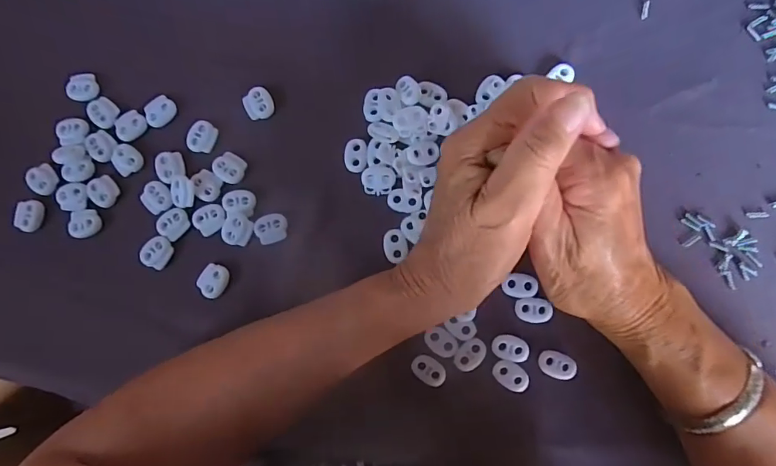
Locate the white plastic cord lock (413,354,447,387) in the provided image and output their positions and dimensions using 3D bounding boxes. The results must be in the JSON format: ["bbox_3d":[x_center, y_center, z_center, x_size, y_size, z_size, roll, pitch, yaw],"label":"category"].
[{"bbox_3d":[0.026,0.087,0.286,0.023,0.004,0.015,31,88,7],"label":"white plastic cord lock"}]

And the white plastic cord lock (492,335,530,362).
[{"bbox_3d":[0.077,0.072,0.283,0.023,0.004,0.015,20,87,6],"label":"white plastic cord lock"}]

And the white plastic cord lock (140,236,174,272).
[{"bbox_3d":[-0.158,0.013,0.310,0.017,0.006,0.022,33,88,7],"label":"white plastic cord lock"}]

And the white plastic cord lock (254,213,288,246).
[{"bbox_3d":[-0.078,-0.003,0.304,0.022,0.004,0.019,-19,84,3],"label":"white plastic cord lock"}]

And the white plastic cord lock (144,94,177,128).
[{"bbox_3d":[-0.162,-0.087,0.321,0.022,0.004,0.020,-32,83,1],"label":"white plastic cord lock"}]

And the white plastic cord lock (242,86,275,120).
[{"bbox_3d":[-0.090,-0.090,0.314,0.019,0.004,0.022,-26,83,2],"label":"white plastic cord lock"}]

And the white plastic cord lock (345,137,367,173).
[{"bbox_3d":[-0.022,-0.052,0.303,0.015,0.004,0.023,0,85,5],"label":"white plastic cord lock"}]

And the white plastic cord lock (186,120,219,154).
[{"bbox_3d":[-0.129,-0.067,0.315,0.018,0.004,0.022,20,87,6],"label":"white plastic cord lock"}]

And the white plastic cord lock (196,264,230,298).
[{"bbox_3d":[-0.117,0.032,0.304,0.018,0.004,0.022,34,89,7],"label":"white plastic cord lock"}]

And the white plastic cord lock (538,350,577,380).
[{"bbox_3d":[0.105,0.081,0.279,0.022,0.004,0.016,16,86,6],"label":"white plastic cord lock"}]

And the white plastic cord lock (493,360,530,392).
[{"bbox_3d":[0.077,0.089,0.281,0.023,0.004,0.015,38,89,7],"label":"white plastic cord lock"}]

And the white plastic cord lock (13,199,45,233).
[{"bbox_3d":[-0.252,-0.012,0.318,0.012,0.012,0.022,16,86,6],"label":"white plastic cord lock"}]

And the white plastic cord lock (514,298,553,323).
[{"bbox_3d":[0.091,0.048,0.284,0.023,0.004,0.015,5,85,5],"label":"white plastic cord lock"}]

